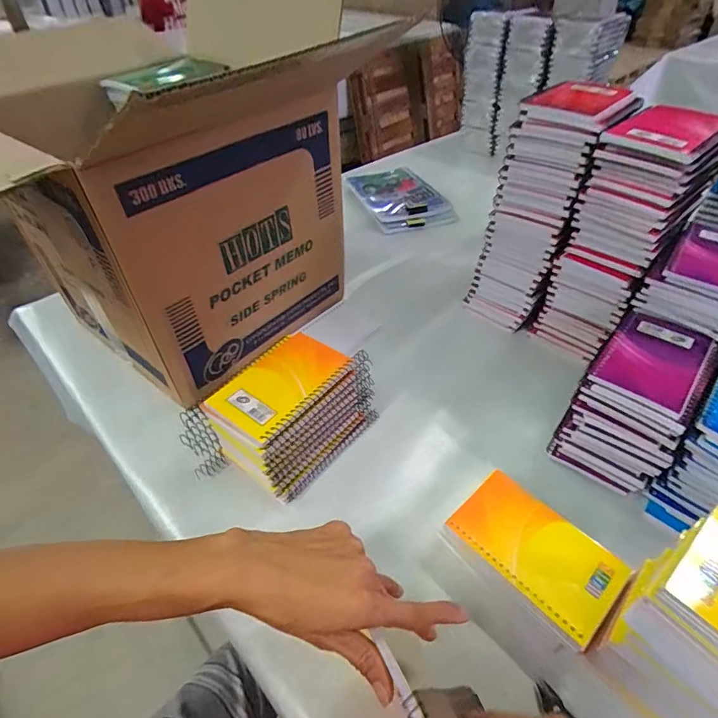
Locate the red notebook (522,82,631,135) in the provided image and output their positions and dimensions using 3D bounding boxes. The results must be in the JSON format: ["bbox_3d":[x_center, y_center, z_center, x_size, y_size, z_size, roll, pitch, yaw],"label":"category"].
[{"bbox_3d":[0.245,-0.291,0.498,0.084,0.020,0.125,25,49,24],"label":"red notebook"}]

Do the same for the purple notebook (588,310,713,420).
[{"bbox_3d":[0.291,-0.001,0.436,0.082,0.010,0.131,31,52,28],"label":"purple notebook"}]

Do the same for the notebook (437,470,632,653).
[{"bbox_3d":[0.148,0.174,0.386,0.085,0.040,0.130,-34,53,-31],"label":"notebook"}]

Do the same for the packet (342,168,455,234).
[{"bbox_3d":[0.081,-0.350,0.951,0.175,0.042,0.266,-10,45,-10],"label":"packet"}]

